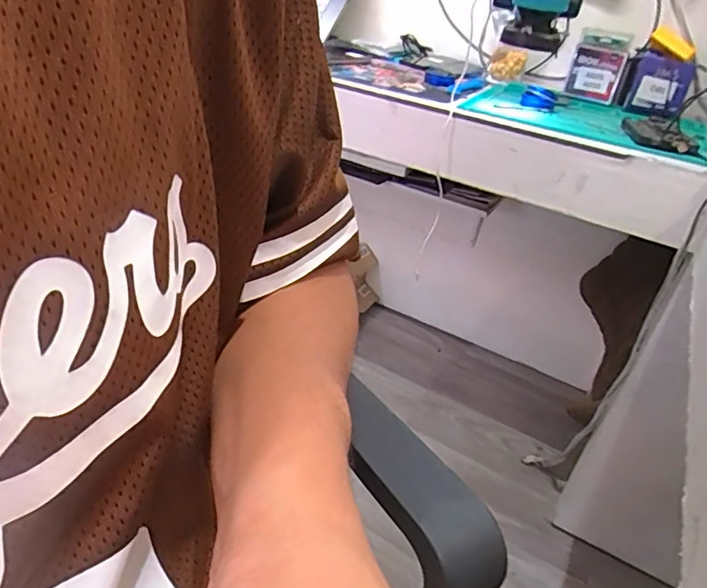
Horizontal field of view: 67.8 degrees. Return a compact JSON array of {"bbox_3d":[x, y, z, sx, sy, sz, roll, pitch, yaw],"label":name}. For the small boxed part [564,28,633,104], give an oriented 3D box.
[{"bbox_3d":[0.419,-0.391,0.906,0.022,0.135,0.087,-39,61,-19],"label":"small boxed part"}]

